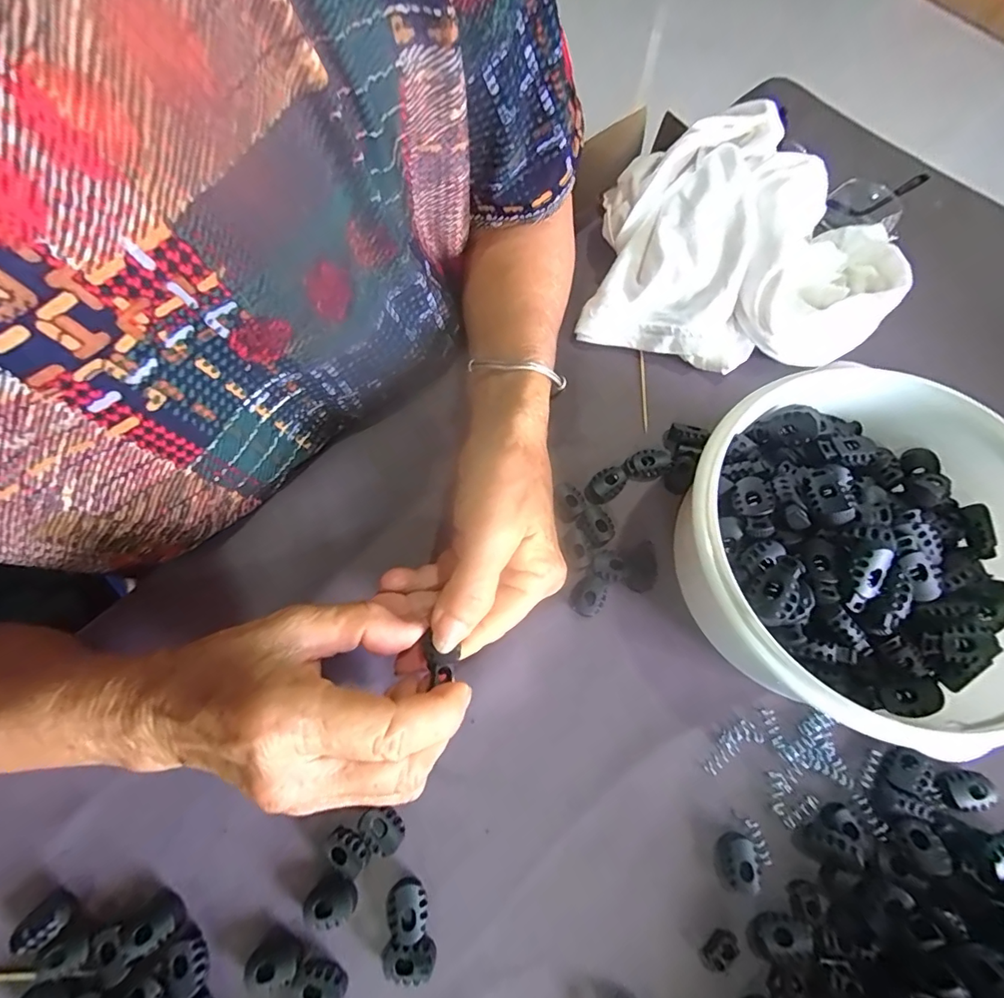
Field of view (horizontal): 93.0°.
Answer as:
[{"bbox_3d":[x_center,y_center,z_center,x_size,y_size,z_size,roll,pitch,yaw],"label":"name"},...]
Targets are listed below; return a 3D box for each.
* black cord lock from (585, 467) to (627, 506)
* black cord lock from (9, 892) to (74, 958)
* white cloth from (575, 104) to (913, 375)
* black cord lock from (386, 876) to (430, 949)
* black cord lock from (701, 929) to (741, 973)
[{"bbox_3d":[0.061,-0.008,0.284,0.028,0.005,0.017,-36,72,-12],"label":"black cord lock"},{"bbox_3d":[-0.204,0.189,0.211,0.020,0.011,0.017,-36,72,-12],"label":"black cord lock"},{"bbox_3d":[0.157,-0.160,0.307,0.188,0.073,0.140,11,70,6],"label":"white cloth"},{"bbox_3d":[-0.042,0.186,0.215,0.017,0.008,0.023,-26,70,-8],"label":"black cord lock"},{"bbox_3d":[0.096,0.200,0.210,0.017,0.007,0.011,-29,71,-9],"label":"black cord lock"}]

